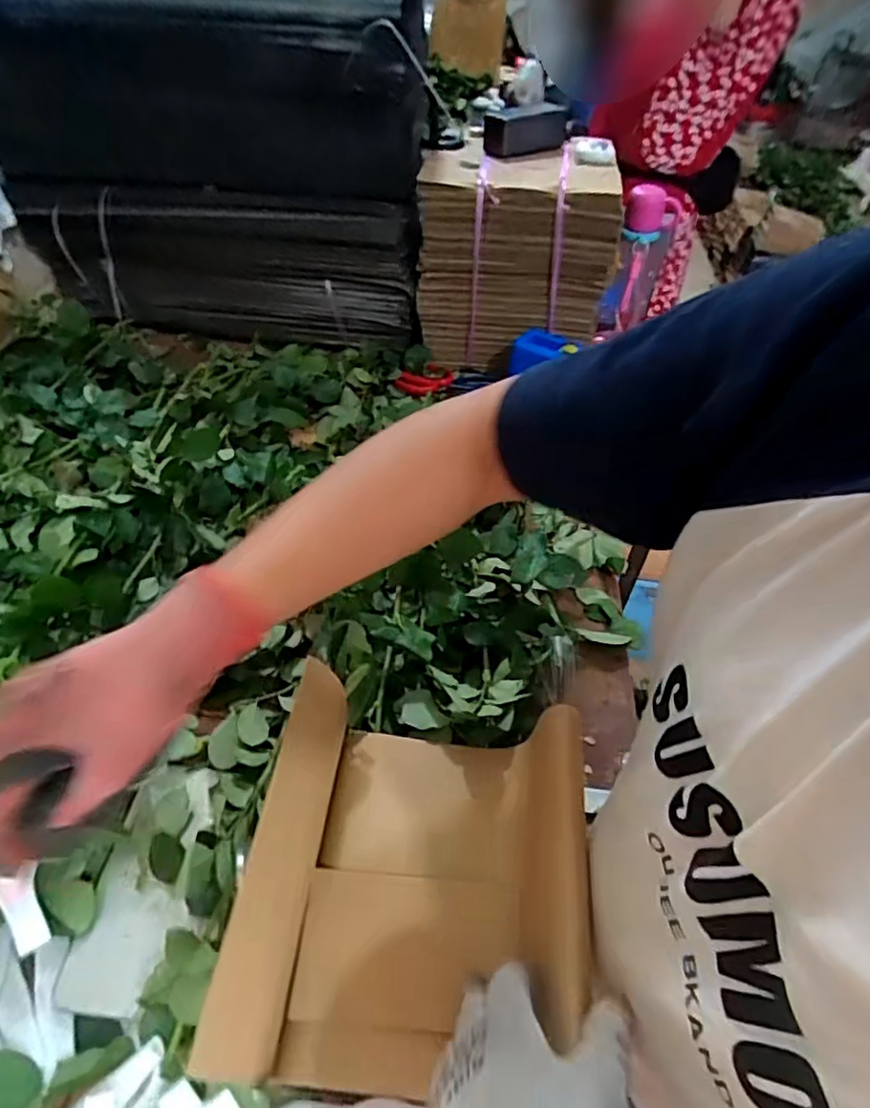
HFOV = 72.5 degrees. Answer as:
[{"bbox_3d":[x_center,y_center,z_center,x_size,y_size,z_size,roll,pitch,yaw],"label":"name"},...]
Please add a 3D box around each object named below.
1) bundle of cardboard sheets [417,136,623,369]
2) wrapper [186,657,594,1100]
[{"bbox_3d":[0.136,-0.468,0.952,0.281,0.280,0.197,14,49,10],"label":"bundle of cardboard sheets"},{"bbox_3d":[-0.009,0.190,0.391,0.221,0.077,0.243,4,48,2],"label":"wrapper"}]

